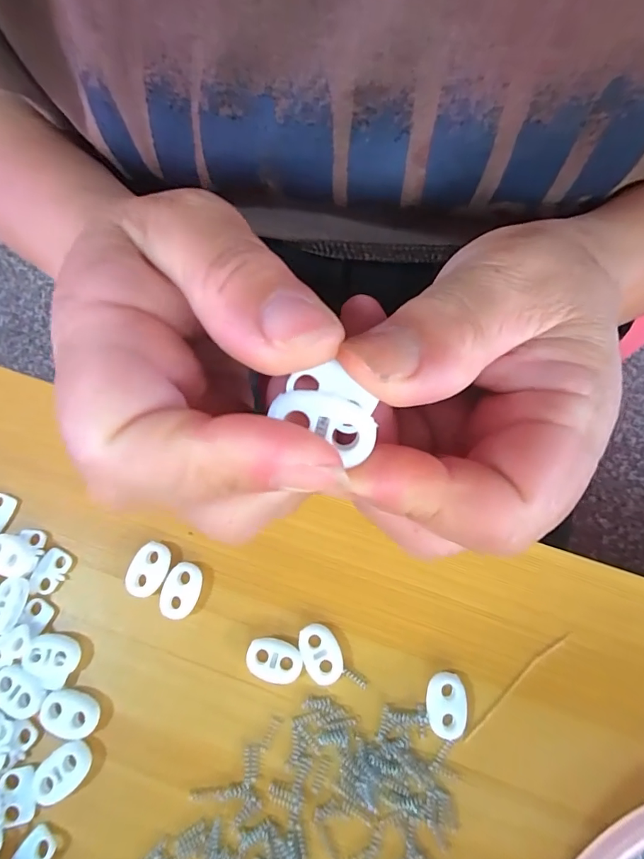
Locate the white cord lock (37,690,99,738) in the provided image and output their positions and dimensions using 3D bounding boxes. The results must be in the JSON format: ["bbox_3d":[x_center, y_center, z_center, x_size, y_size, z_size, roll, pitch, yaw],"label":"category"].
[{"bbox_3d":[-0.098,0.111,0.172,0.022,0.005,0.014,15,72,6],"label":"white cord lock"}]

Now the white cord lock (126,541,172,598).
[{"bbox_3d":[-0.074,0.060,0.189,0.015,0.004,0.022,21,73,7],"label":"white cord lock"}]

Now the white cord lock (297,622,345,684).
[{"bbox_3d":[0.000,0.091,0.178,0.015,0.005,0.022,-18,72,-5],"label":"white cord lock"}]

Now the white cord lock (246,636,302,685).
[{"bbox_3d":[-0.019,0.093,0.178,0.022,0.004,0.015,13,72,5],"label":"white cord lock"}]

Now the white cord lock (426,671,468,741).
[{"bbox_3d":[0.048,0.107,0.172,0.015,0.005,0.022,7,72,3],"label":"white cord lock"}]

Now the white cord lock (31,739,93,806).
[{"bbox_3d":[-0.098,0.129,0.166,0.022,0.005,0.015,-37,75,-11],"label":"white cord lock"}]

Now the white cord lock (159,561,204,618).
[{"bbox_3d":[-0.059,0.068,0.187,0.015,0.004,0.022,10,72,4],"label":"white cord lock"}]

